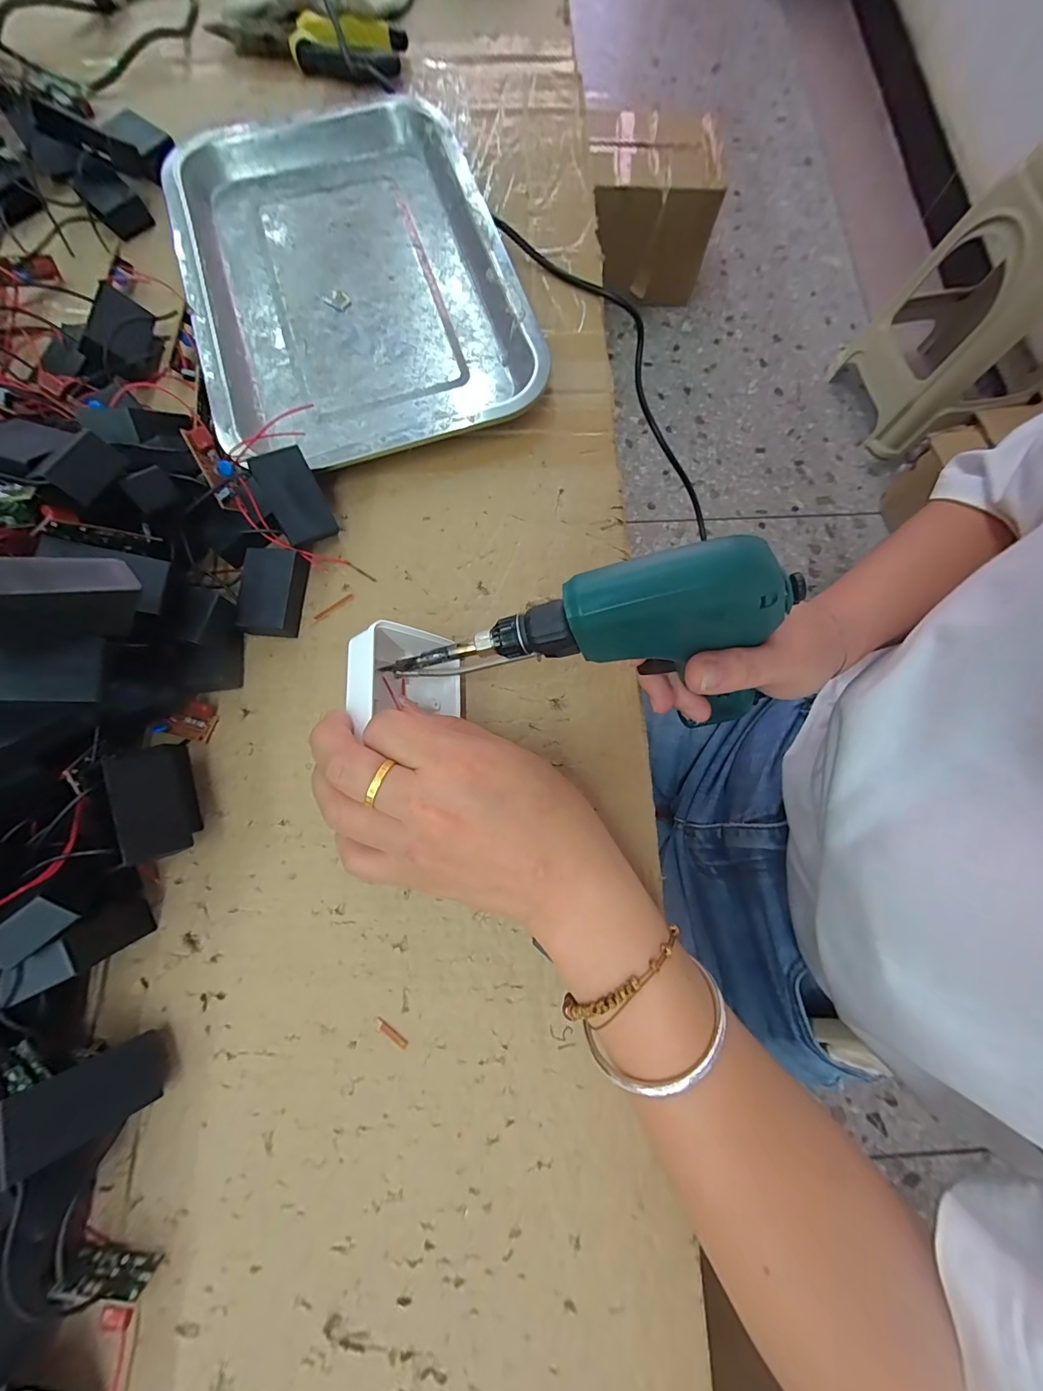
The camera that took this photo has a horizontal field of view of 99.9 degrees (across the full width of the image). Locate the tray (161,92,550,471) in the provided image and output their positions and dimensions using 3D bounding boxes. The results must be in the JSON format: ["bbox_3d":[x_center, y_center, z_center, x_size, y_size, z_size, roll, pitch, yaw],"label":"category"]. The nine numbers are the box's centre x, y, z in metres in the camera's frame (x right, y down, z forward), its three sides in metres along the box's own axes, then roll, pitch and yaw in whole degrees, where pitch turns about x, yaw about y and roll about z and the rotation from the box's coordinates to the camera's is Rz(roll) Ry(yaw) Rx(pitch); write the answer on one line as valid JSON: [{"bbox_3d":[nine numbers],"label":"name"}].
[{"bbox_3d":[-0.118,-0.290,0.303,0.207,0.021,0.302,-18,78,-4],"label":"tray"}]

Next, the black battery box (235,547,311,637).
[{"bbox_3d":[-0.143,-0.058,0.253,0.031,0.021,0.048,3,77,1],"label":"black battery box"}]

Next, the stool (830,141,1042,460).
[{"bbox_3d":[1.083,-0.896,1.026,0.318,0.479,0.383,-5,77,-2],"label":"stool"}]

